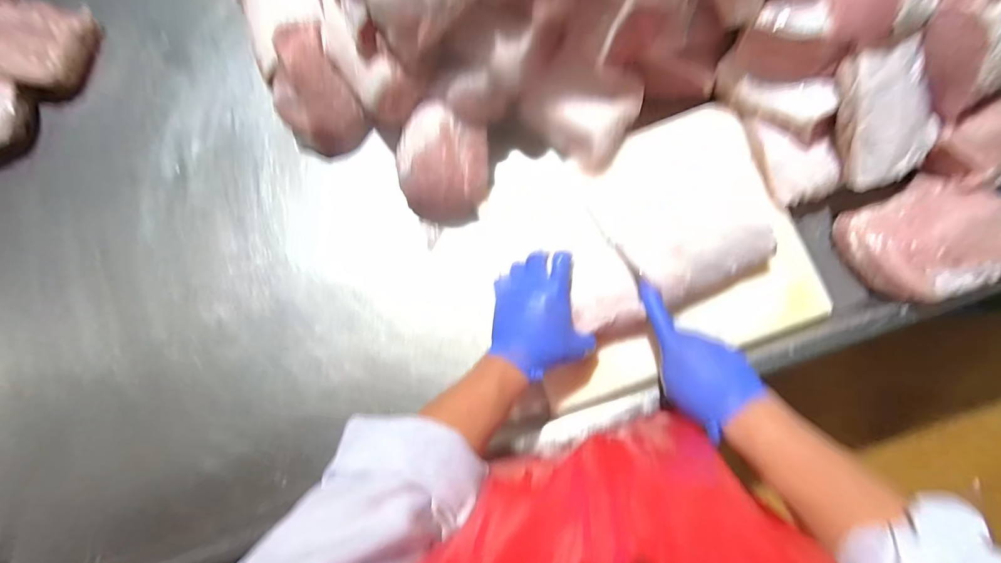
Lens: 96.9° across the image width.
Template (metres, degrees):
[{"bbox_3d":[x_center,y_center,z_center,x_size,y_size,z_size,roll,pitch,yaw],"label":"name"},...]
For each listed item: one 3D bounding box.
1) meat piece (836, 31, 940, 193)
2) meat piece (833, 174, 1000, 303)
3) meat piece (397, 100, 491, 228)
[{"bbox_3d":[0.436,-0.192,0.496,0.106,0.053,0.150,-17,108,19],"label":"meat piece"},{"bbox_3d":[0.515,-0.048,0.532,0.153,0.052,0.141,-1,81,5],"label":"meat piece"},{"bbox_3d":[-0.077,-0.148,0.590,0.123,0.087,0.141,-2,81,5],"label":"meat piece"}]

